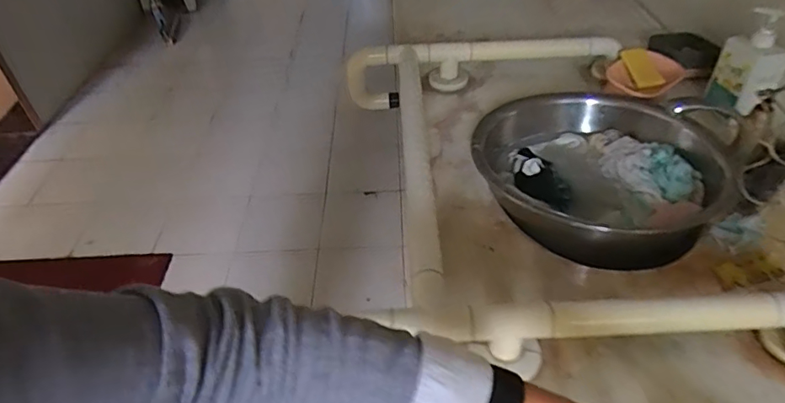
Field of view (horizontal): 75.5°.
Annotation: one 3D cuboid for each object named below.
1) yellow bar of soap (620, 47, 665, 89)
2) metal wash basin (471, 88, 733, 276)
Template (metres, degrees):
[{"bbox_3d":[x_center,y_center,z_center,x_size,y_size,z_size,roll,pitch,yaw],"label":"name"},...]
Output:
[{"bbox_3d":[0.440,-0.236,0.894,0.044,0.011,0.086,-22,71,7],"label":"yellow bar of soap"},{"bbox_3d":[0.292,-0.052,0.738,0.323,0.096,0.318,1,47,-1],"label":"metal wash basin"}]

